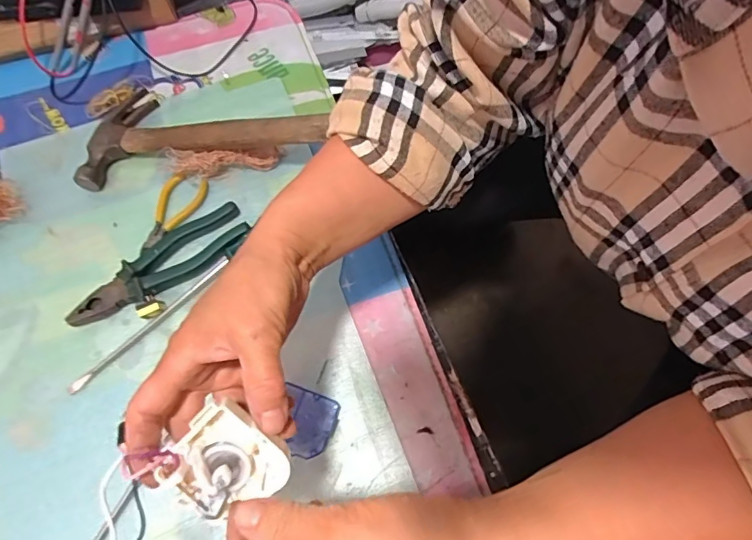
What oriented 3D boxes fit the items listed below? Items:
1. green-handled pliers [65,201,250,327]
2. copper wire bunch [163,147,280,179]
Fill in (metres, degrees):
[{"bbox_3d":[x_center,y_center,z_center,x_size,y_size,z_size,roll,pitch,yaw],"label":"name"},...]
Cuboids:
[{"bbox_3d":[-0.223,-0.004,0.517,0.191,0.018,0.057,-29,71,-10],"label":"green-handled pliers"},{"bbox_3d":[-0.169,-0.119,0.552,0.119,0.035,0.024,-1,69,1],"label":"copper wire bunch"}]

